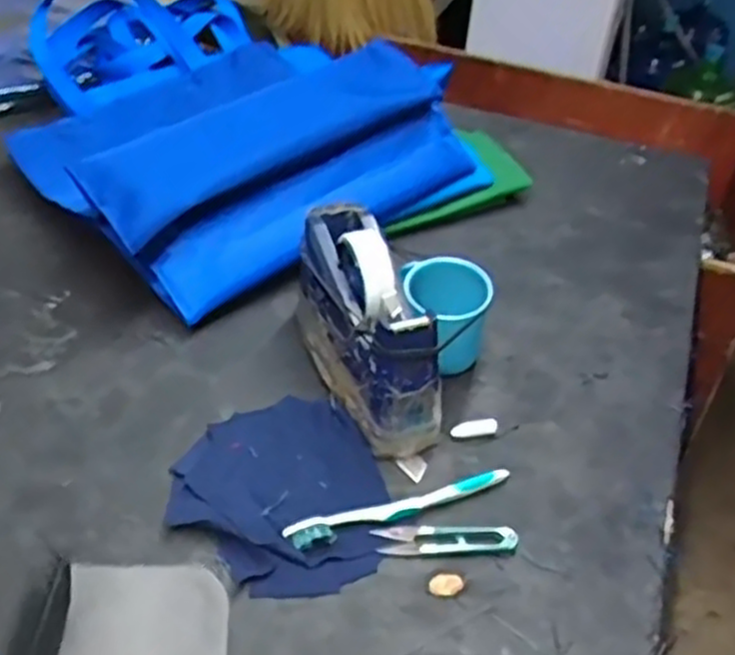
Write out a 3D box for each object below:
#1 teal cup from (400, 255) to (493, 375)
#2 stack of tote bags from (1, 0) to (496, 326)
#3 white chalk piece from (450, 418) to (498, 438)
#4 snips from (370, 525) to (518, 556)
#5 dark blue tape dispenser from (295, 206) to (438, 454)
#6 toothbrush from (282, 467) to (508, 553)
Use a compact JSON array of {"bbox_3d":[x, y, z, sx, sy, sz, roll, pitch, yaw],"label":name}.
[{"bbox_3d":[0.064,-0.005,0.689,0.076,0.094,0.073,3,40,-2],"label":"teal cup"},{"bbox_3d":[-0.181,-0.256,0.921,0.418,0.152,0.540,-22,47,-29],"label":"stack of tote bags"},{"bbox_3d":[0.087,0.082,0.643,0.036,0.015,0.014,1,40,-5],"label":"white chalk piece"},{"bbox_3d":[0.056,0.152,0.565,0.101,0.008,0.021,1,40,-5],"label":"snips"},{"bbox_3d":[-0.004,-0.006,0.654,0.066,0.121,0.200,-13,43,-19],"label":"dark blue tape dispenser"},{"bbox_3d":[0.026,0.130,0.578,0.173,0.014,0.020,-14,43,-21],"label":"toothbrush"}]

